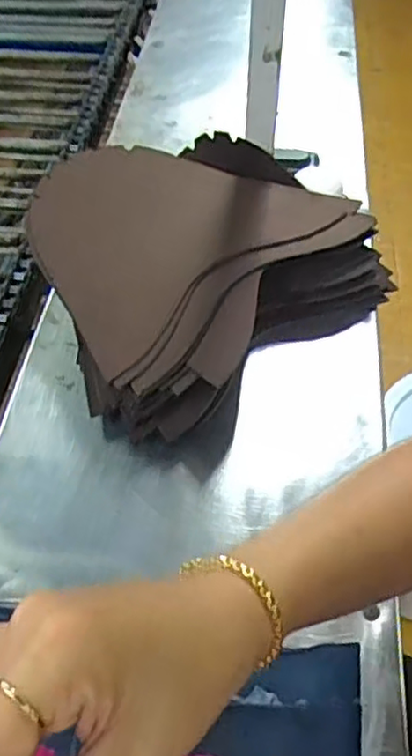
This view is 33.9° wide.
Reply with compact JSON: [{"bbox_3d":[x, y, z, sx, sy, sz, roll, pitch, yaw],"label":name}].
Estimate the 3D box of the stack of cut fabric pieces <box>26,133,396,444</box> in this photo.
[{"bbox_3d":[-0.018,-0.108,0.606,0.283,0.078,0.268,-32,58,-25],"label":"stack of cut fabric pieces"}]

